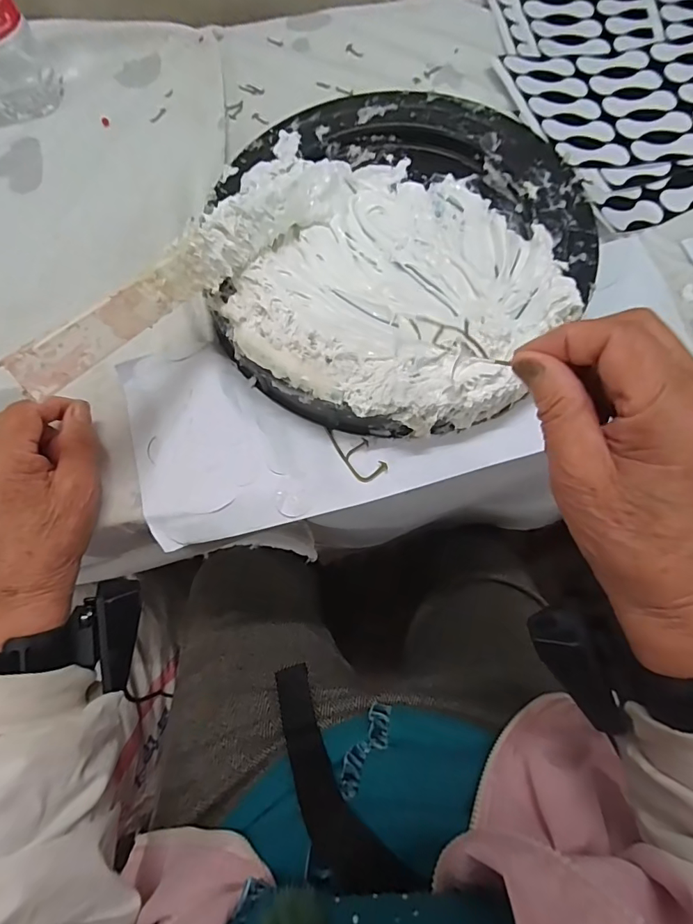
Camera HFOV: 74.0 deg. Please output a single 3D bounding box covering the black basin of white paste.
[{"bbox_3d":[0.037,-0.157,0.329,0.249,0.073,0.269,0,72,1],"label":"black basin of white paste"}]

